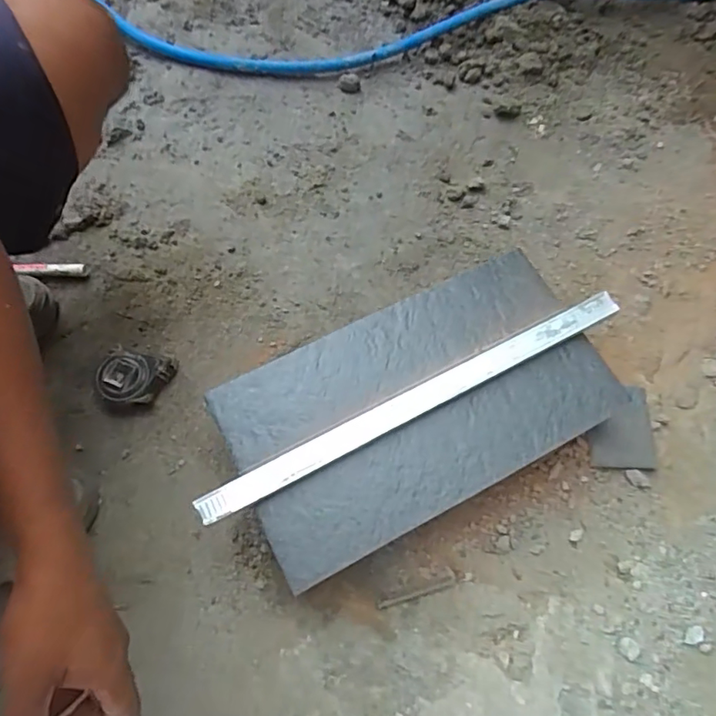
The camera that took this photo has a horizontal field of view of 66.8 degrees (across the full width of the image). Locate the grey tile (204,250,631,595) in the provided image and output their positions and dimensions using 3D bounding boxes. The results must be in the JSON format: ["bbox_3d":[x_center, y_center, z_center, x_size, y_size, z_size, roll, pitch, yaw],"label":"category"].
[{"bbox_3d":[0.066,0.043,0.567,0.390,0.014,0.214,-25,69,-12],"label":"grey tile"}]

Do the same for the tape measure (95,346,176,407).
[{"bbox_3d":[-0.260,0.025,0.640,0.079,0.034,0.063,8,66,1],"label":"tape measure"}]

